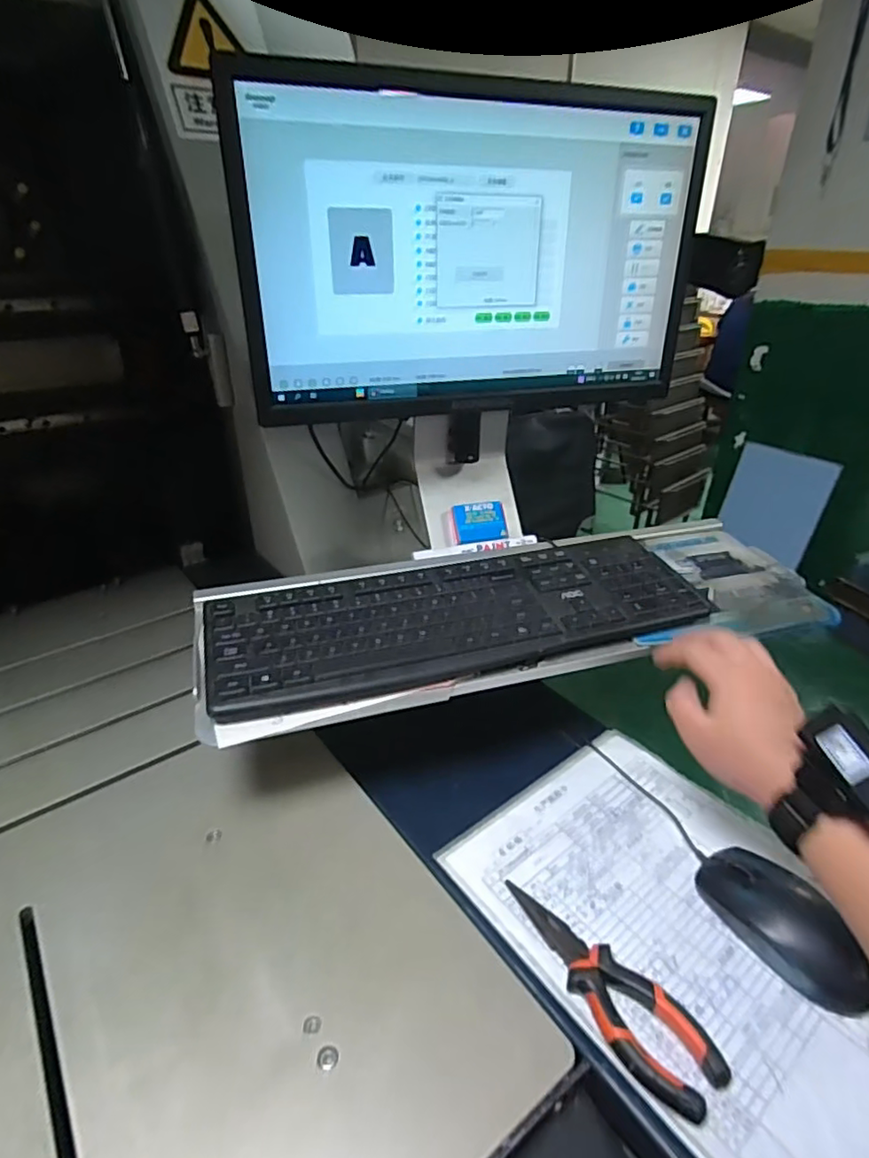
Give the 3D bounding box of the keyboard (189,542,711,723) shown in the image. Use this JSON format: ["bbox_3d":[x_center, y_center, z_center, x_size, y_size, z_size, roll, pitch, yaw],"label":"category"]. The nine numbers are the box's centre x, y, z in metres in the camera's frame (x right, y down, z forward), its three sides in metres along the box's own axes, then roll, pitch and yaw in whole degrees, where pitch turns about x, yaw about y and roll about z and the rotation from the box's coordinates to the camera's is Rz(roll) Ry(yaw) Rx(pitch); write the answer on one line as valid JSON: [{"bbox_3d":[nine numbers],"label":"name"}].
[{"bbox_3d":[0.033,0.029,0.543,0.462,0.038,0.148,-8,27,-16],"label":"keyboard"}]

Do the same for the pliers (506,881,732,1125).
[{"bbox_3d":[0.107,0.249,0.374,0.046,0.014,0.150,-16,34,-26],"label":"pliers"}]

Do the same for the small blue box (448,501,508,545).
[{"bbox_3d":[0.049,-0.061,0.663,0.059,0.045,0.015,-9,-9,-14],"label":"small blue box"}]

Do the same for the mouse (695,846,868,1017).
[{"bbox_3d":[0.234,0.227,0.399,0.053,0.033,0.110,-16,34,-26],"label":"mouse"}]

